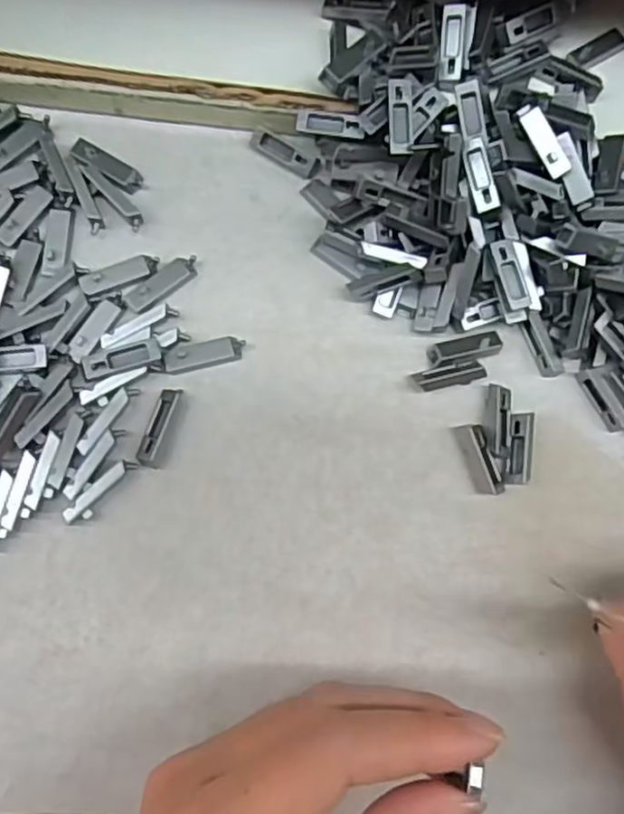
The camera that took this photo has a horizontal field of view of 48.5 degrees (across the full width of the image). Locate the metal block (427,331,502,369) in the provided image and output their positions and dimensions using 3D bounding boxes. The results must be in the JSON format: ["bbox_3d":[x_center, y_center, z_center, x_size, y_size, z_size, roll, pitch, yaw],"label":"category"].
[{"bbox_3d":[0.052,-0.020,0.235,0.026,0.004,0.009,-12,81,-8],"label":"metal block"}]

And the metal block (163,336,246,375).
[{"bbox_3d":[-0.036,-0.017,0.228,0.027,0.005,0.008,-13,81,-9],"label":"metal block"}]

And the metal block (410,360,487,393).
[{"bbox_3d":[0.047,-0.011,0.232,0.024,0.004,0.007,-11,80,-8],"label":"metal block"}]

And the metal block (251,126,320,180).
[{"bbox_3d":[-0.009,-0.090,0.244,0.026,0.006,0.007,28,77,0],"label":"metal block"}]

